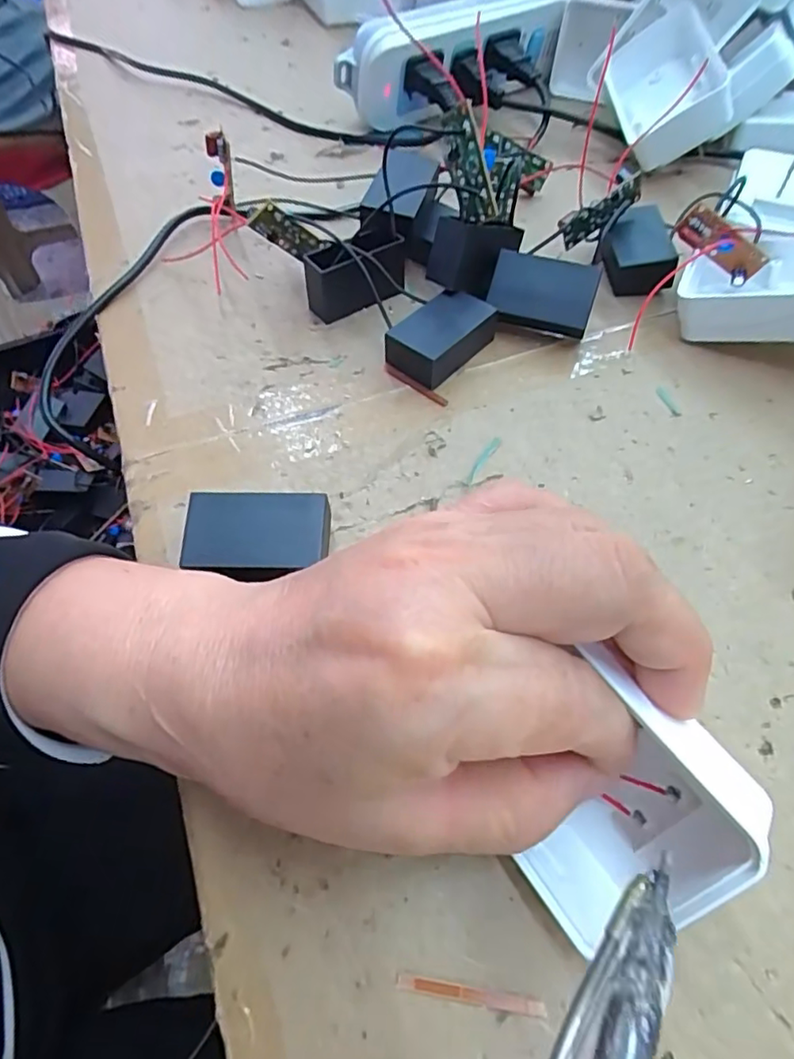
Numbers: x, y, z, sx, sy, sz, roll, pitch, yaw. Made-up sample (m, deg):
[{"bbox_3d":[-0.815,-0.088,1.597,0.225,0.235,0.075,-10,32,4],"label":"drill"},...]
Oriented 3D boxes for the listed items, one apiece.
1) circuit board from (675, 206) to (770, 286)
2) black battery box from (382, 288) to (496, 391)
[{"bbox_3d":[0.154,-0.135,0.279,0.046,0.016,0.008,28,57,-13],"label":"circuit board"},{"bbox_3d":[0.020,-0.089,0.270,0.030,0.021,0.047,34,63,21],"label":"black battery box"}]

